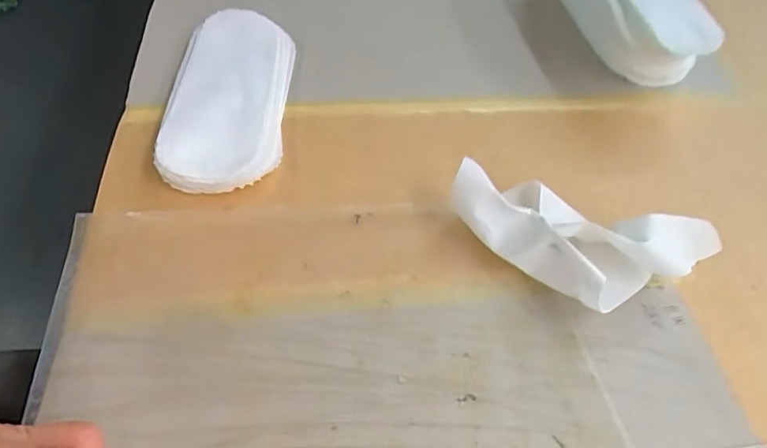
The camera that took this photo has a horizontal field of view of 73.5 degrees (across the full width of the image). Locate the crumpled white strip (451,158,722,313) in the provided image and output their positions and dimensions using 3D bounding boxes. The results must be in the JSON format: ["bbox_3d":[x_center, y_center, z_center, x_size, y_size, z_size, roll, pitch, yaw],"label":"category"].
[{"bbox_3d":[0.119,0.012,0.318,0.163,0.042,0.077,20,53,11],"label":"crumpled white strip"}]

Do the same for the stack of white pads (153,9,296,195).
[{"bbox_3d":[-0.120,-0.104,0.404,0.086,0.023,0.197,1,52,-4],"label":"stack of white pads"}]

